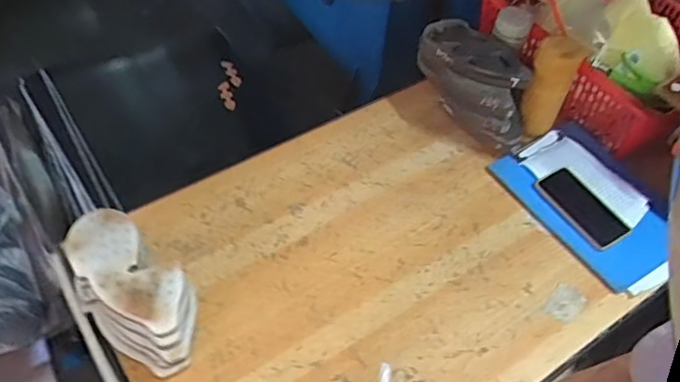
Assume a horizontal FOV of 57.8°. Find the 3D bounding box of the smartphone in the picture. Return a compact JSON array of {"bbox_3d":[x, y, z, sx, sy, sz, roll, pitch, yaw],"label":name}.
[{"bbox_3d":[0.430,0.027,1.088,0.080,0.014,0.164,-31,66,-16],"label":"smartphone"}]

